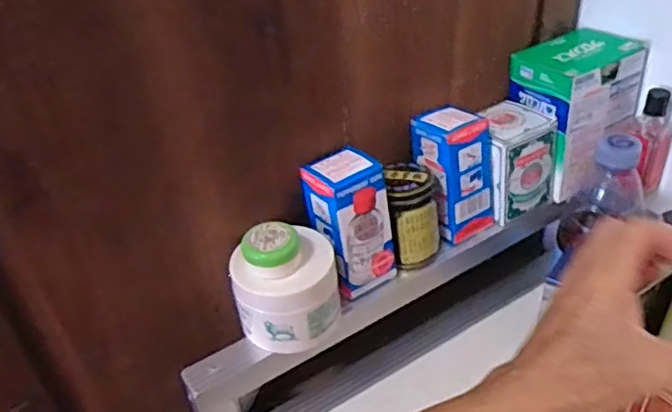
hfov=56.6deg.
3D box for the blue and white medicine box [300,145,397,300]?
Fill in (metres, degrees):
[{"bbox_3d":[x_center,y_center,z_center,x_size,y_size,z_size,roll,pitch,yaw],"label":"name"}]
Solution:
[{"bbox_3d":[0.009,0.011,0.444,0.047,0.091,0.048,-25,41,-23],"label":"blue and white medicine box"}]

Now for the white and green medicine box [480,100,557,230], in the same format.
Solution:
[{"bbox_3d":[0.140,-0.037,0.506,0.056,0.073,0.053,-22,40,-19],"label":"white and green medicine box"}]

